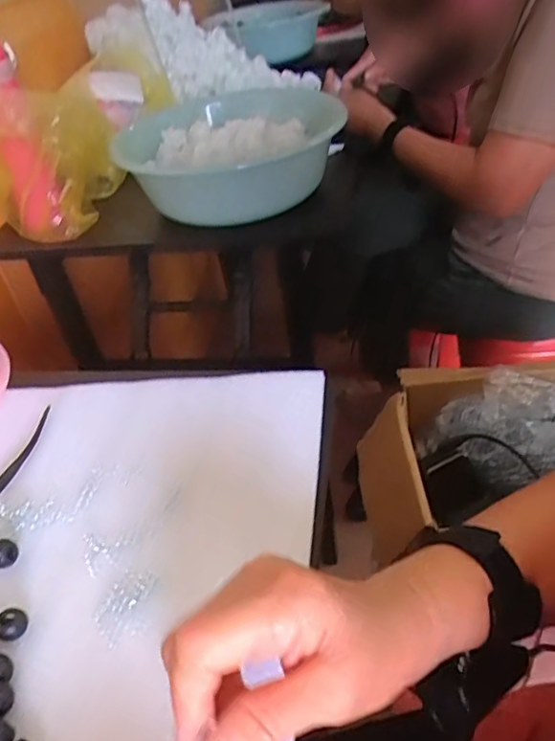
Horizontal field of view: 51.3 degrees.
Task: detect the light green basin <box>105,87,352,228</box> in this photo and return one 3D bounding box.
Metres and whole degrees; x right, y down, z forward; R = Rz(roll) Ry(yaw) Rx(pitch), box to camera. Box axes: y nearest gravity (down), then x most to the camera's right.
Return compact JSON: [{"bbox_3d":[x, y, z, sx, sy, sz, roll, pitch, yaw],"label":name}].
[{"bbox_3d":[-0.049,-0.283,0.768,0.261,0.097,0.252,1,41,12],"label":"light green basin"}]

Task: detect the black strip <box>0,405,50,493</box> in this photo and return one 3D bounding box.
[{"bbox_3d":[-0.197,0.061,0.455,0.012,0.006,0.090,1,40,12],"label":"black strip"}]

